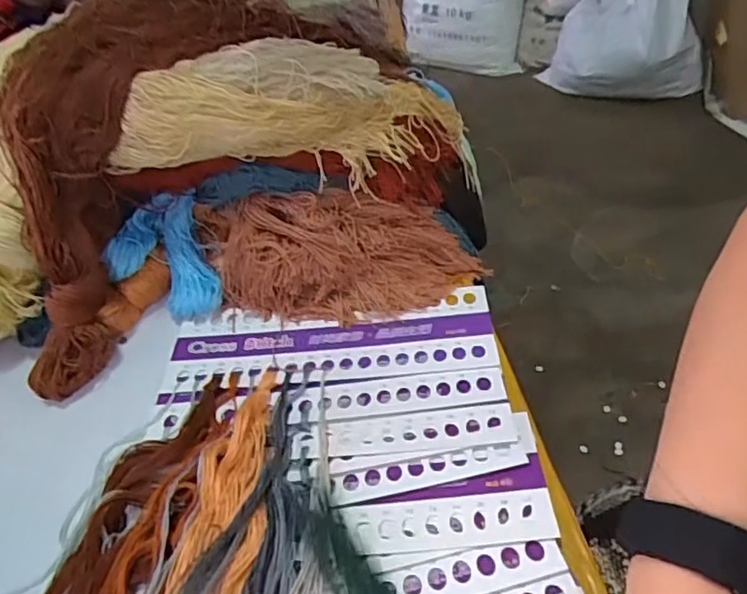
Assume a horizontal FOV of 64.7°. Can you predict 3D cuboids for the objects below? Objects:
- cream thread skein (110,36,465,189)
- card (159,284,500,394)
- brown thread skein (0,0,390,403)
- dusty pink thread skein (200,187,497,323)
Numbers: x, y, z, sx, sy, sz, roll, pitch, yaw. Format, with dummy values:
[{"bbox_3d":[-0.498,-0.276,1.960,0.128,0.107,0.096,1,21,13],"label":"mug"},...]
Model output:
[{"bbox_3d":[-0.058,-0.139,0.439,0.264,0.089,0.053,-13,44,-2],"label":"cream thread skein"},{"bbox_3d":[-0.033,0.033,0.436,0.236,0.005,0.076,-6,44,4],"label":"card"},{"bbox_3d":[-0.174,-0.109,0.429,0.091,0.149,0.365,27,83,30],"label":"brown thread skein"},{"bbox_3d":[-0.030,-0.034,0.458,0.222,0.069,0.080,-4,44,5],"label":"dusty pink thread skein"}]

